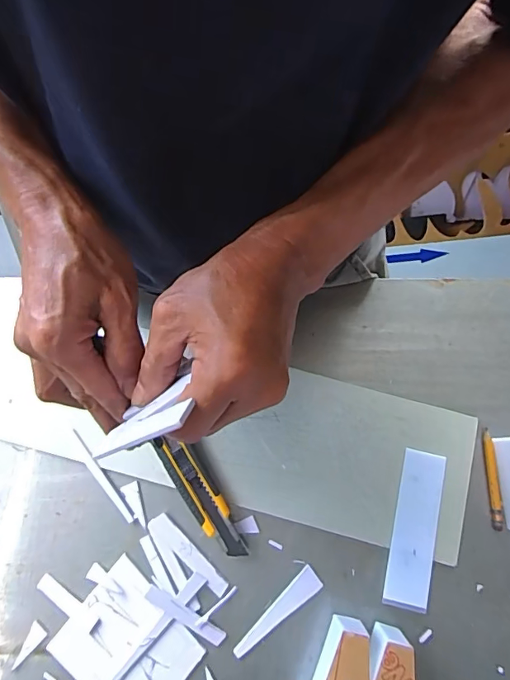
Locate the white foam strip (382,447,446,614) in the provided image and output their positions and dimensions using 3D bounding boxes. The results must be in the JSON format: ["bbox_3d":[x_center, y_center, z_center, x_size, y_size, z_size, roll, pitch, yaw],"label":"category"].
[{"bbox_3d":[0.146,0.171,0.420,0.038,0.004,0.135,13,77,2],"label":"white foam strip"}]

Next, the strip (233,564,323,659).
[{"bbox_3d":[0.019,0.243,0.409,0.095,0.004,0.021,-41,81,-9],"label":"strip"}]

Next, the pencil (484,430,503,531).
[{"bbox_3d":[0.224,0.131,0.435,0.008,0.005,0.091,0,77,-1],"label":"pencil"}]

